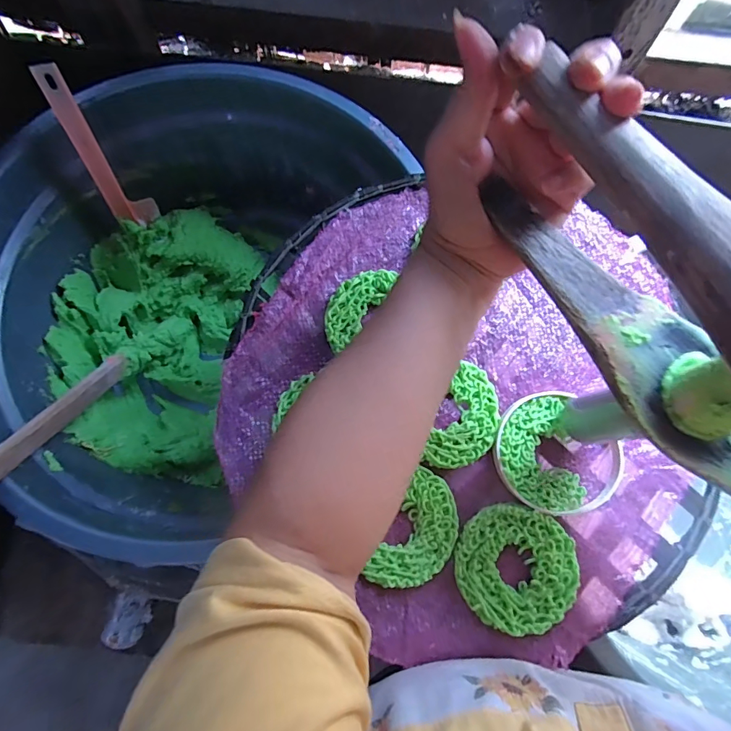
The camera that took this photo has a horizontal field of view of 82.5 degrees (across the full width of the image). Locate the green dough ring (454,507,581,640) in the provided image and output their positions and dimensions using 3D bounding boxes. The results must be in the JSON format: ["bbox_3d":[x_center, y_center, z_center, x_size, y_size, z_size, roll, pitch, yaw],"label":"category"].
[{"bbox_3d":[0.101,0.134,0.278,0.080,0.010,0.074,0,77,-1],"label":"green dough ring"}]

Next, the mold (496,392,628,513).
[{"bbox_3d":[0.134,0.064,0.296,0.083,0.010,0.088,0,77,-1],"label":"mold"}]

